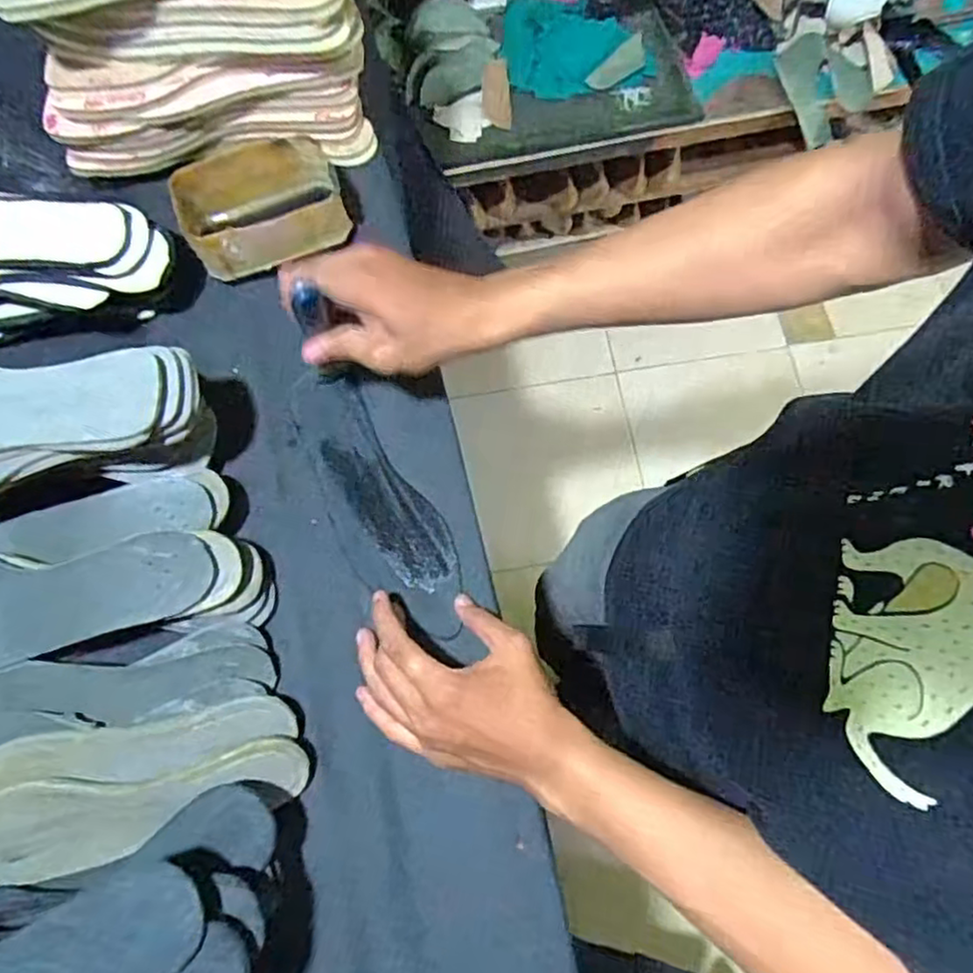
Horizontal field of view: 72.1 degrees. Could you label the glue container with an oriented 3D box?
[{"bbox_3d":[-0.182,-0.228,0.547,0.126,0.061,0.085,-23,74,-5],"label":"glue container"}]

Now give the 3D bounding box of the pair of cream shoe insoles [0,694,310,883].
[{"bbox_3d":[-0.238,0.197,0.435,0.227,0.051,0.085,-13,74,-3],"label":"pair of cream shoe insoles"}]

